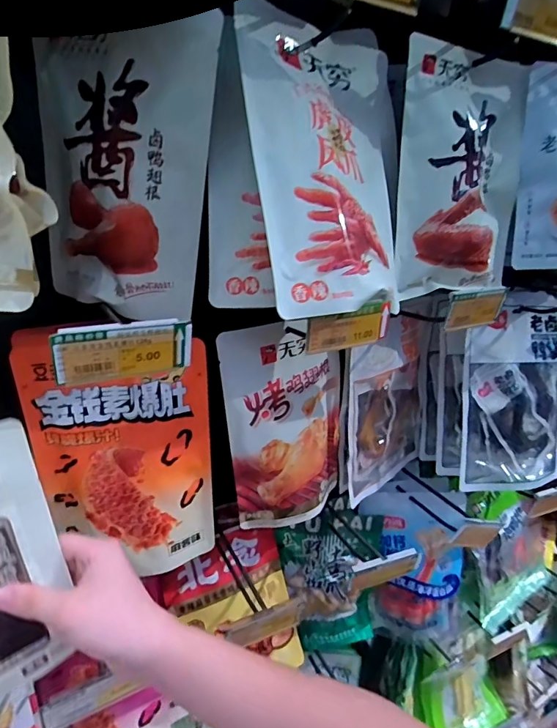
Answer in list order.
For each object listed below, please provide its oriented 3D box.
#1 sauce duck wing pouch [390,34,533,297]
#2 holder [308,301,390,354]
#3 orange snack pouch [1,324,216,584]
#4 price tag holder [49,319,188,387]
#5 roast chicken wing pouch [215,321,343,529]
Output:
[{"bbox_3d":[0.203,-0.204,0.481,0.180,0.240,0.033,-11,22,-30],"label":"sauce duck wing pouch"},{"bbox_3d":[0.063,-0.033,0.389,0.085,0.038,0.008,-10,21,-28],"label":"holder"},{"bbox_3d":[-0.154,0.095,0.427,0.167,0.235,0.027,-2,19,-7],"label":"orange snack pouch"},{"bbox_3d":[-0.108,-0.010,0.308,0.091,0.039,0.009,-10,21,-27],"label":"price tag holder"},{"bbox_3d":[0.020,0.071,0.513,0.162,0.249,0.029,-18,22,-31],"label":"roast chicken wing pouch"}]

